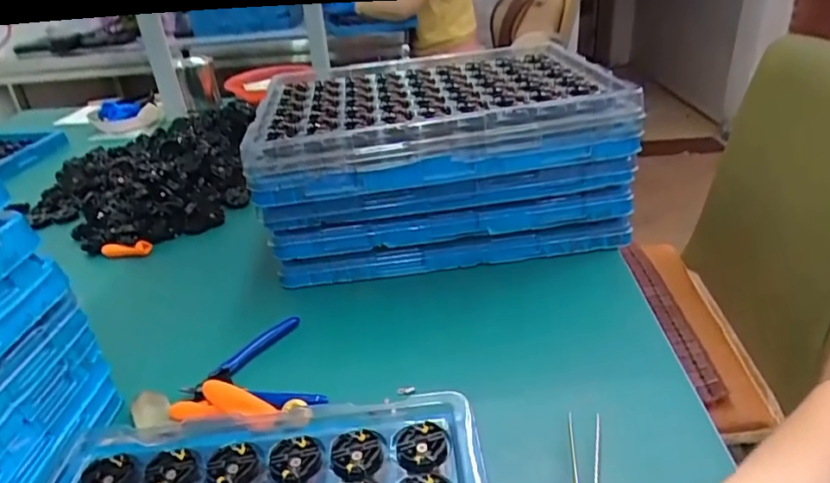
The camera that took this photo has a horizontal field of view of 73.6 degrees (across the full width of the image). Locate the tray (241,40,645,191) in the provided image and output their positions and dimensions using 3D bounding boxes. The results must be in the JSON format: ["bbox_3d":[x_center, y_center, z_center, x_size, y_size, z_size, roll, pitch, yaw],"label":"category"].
[{"bbox_3d":[0.019,-0.160,0.619,0.368,0.053,0.299,-5,28,2],"label":"tray"}]

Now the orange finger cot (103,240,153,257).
[{"bbox_3d":[-0.348,0.009,0.669,0.062,0.016,0.013,-3,29,3],"label":"orange finger cot"}]

